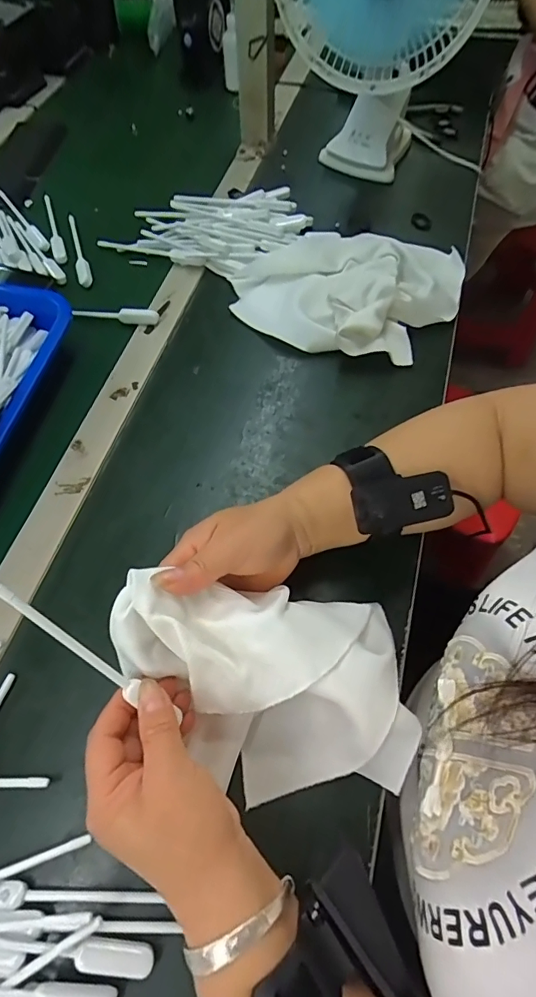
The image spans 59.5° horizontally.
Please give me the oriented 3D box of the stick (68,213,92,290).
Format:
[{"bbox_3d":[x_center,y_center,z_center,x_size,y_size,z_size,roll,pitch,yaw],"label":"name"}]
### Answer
[{"bbox_3d":[-0.238,-0.311,0.584,0.017,0.006,0.140,-18,63,-9],"label":"stick"}]

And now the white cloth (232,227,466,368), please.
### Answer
[{"bbox_3d":[0.088,-0.242,0.522,0.242,0.045,0.206,19,64,10],"label":"white cloth"}]

